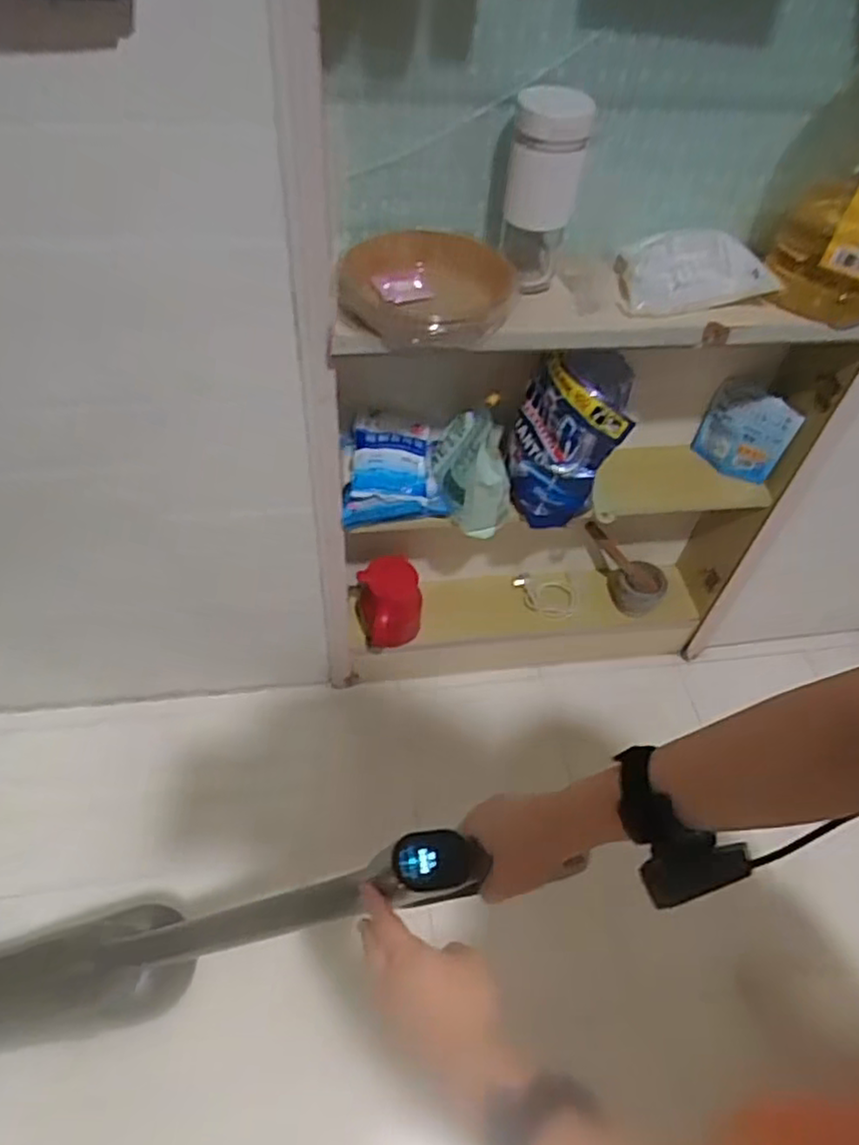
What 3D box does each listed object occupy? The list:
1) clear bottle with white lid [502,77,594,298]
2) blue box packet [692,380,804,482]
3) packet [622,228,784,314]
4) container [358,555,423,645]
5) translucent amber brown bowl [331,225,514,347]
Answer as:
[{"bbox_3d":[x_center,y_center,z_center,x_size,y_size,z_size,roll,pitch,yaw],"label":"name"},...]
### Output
[{"bbox_3d":[0.128,-0.432,0.793,0.079,0.196,0.073,11,51,5],"label":"clear bottle with white lid"},{"bbox_3d":[0.507,-0.224,1.109,0.135,0.138,0.041,27,54,16],"label":"blue box packet"},{"bbox_3d":[0.317,-0.369,0.822,0.179,0.039,0.107,-12,95,-5],"label":"packet"},{"bbox_3d":[-0.072,0.055,1.289,0.117,0.160,0.102,-5,52,-8],"label":"container"},{"bbox_3d":[-0.006,-0.333,0.803,0.203,0.050,0.203,2,51,-3],"label":"translucent amber brown bowl"}]

